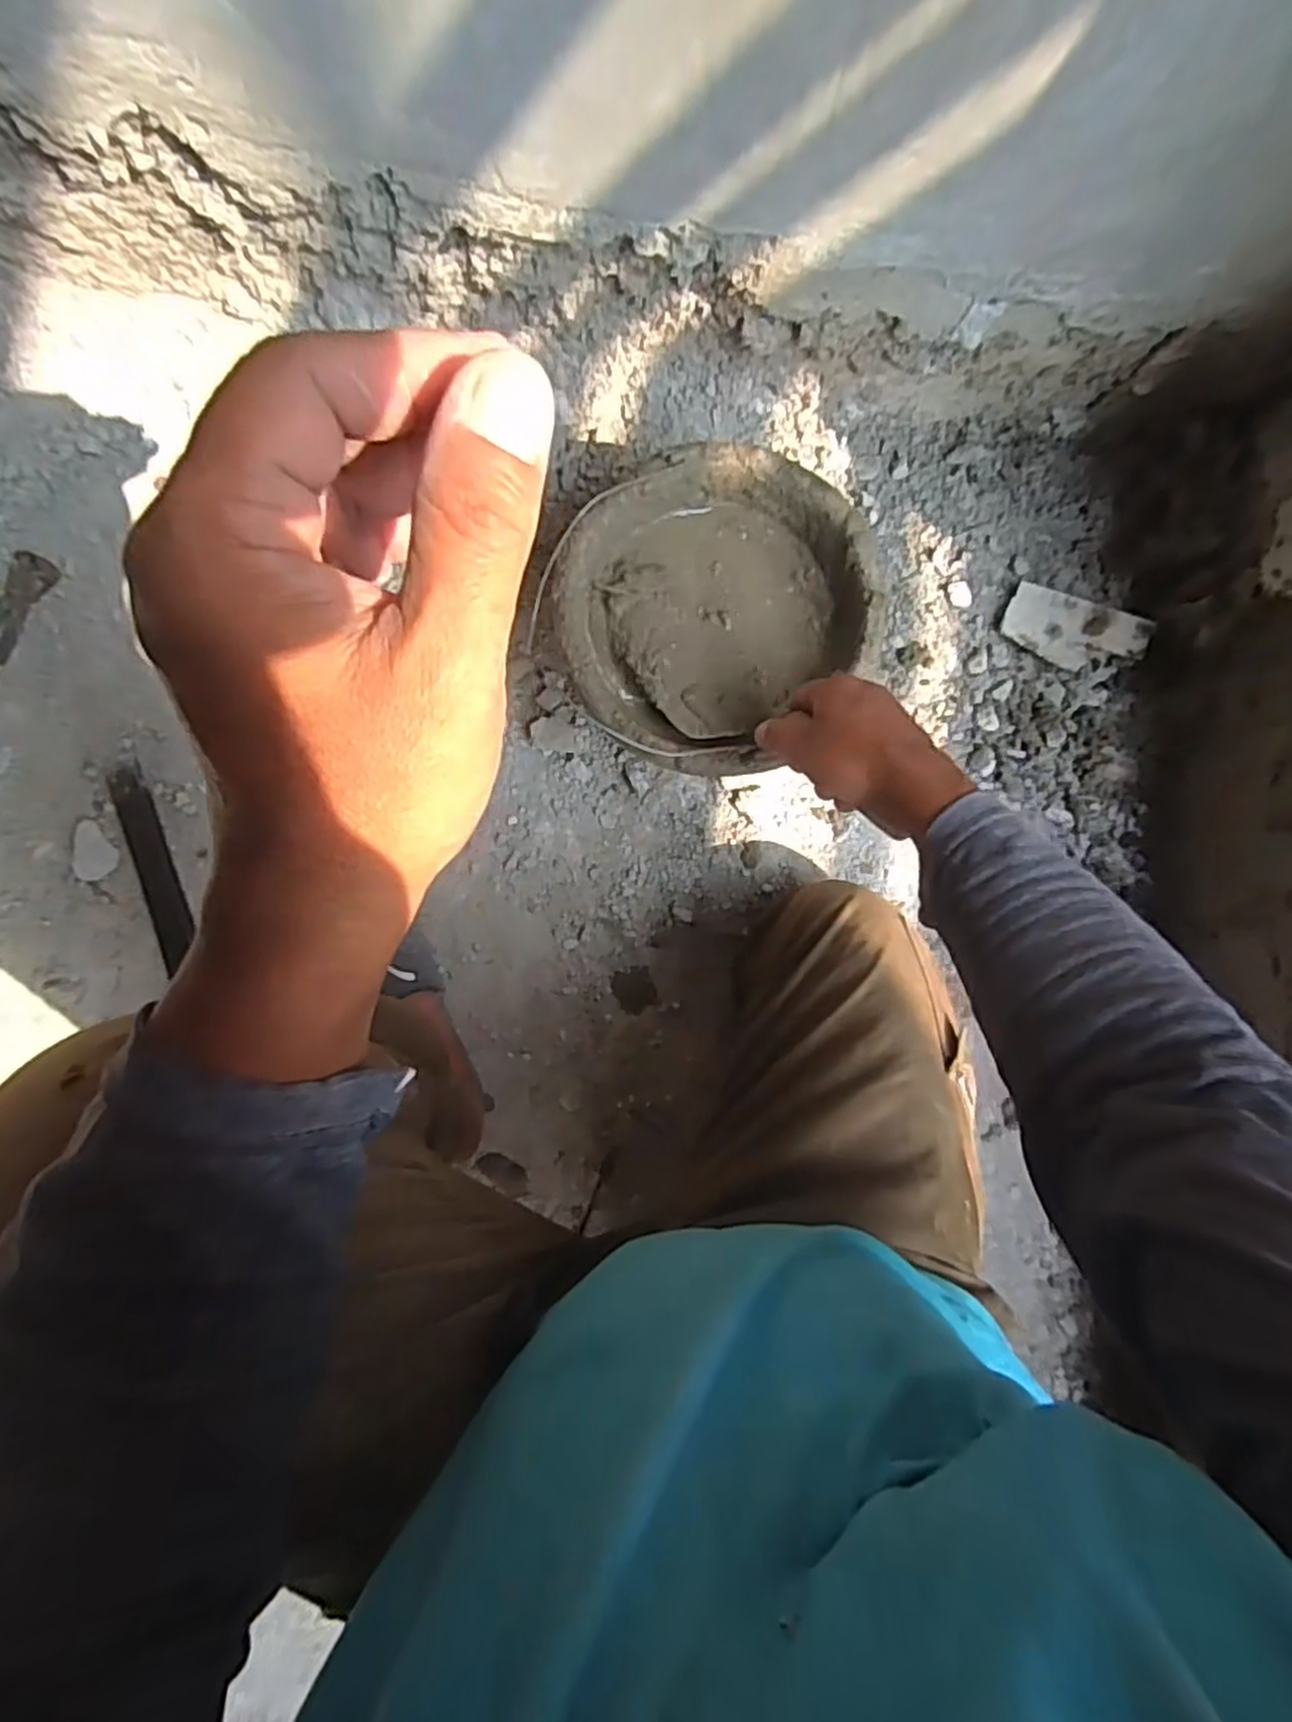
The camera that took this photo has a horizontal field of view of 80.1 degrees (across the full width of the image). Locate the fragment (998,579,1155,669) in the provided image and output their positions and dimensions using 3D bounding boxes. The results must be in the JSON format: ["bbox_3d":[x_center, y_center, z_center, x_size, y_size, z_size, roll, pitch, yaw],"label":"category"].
[{"bbox_3d":[0.419,-0.222,0.749,0.132,0.016,0.070,19,86,4],"label":"fragment"}]

